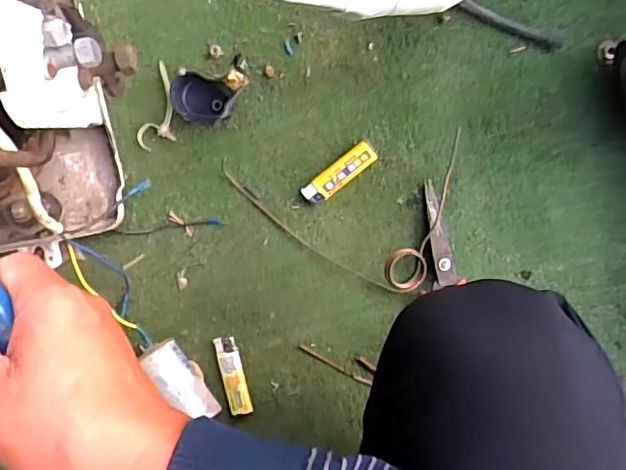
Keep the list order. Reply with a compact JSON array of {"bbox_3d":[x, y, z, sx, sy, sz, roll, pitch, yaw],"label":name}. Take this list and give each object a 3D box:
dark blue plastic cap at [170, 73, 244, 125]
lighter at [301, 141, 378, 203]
[{"bbox_3d":[-0.108,-0.132,0.566,0.065,0.027,0.044,17,97,1],"label":"dark blue plastic cap"},{"bbox_3d":[0.027,-0.060,0.571,0.082,0.014,0.022,-37,93,6],"label":"lighter"}]

